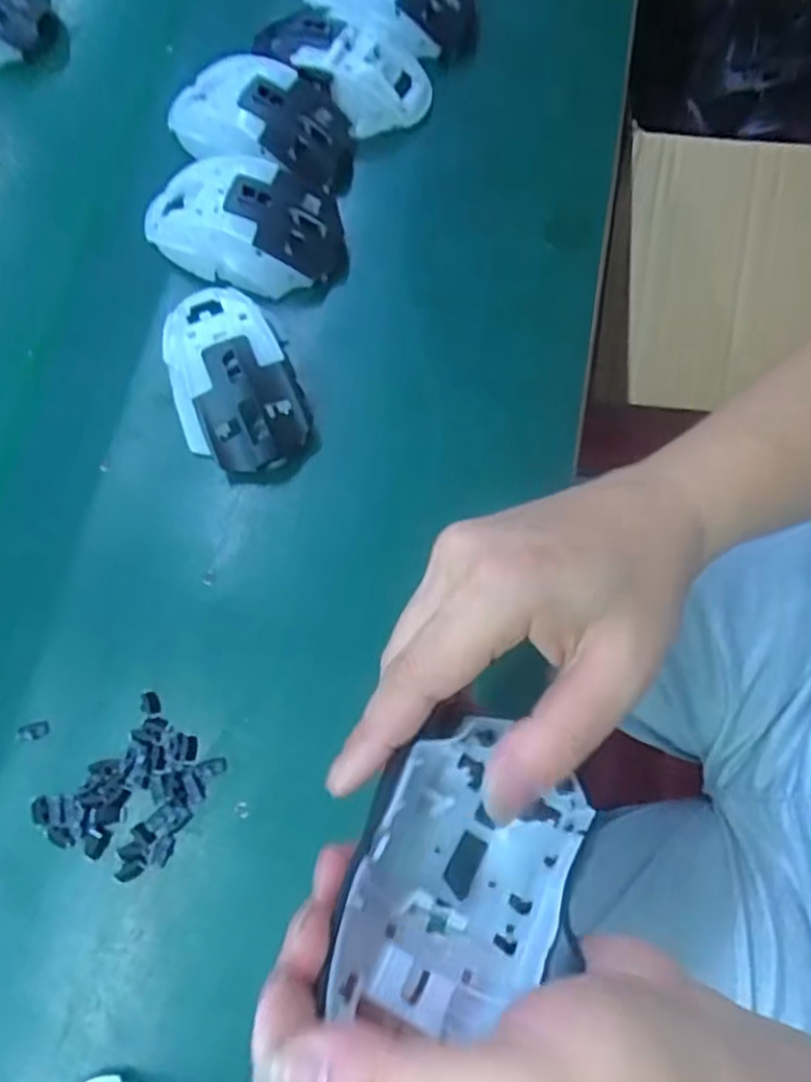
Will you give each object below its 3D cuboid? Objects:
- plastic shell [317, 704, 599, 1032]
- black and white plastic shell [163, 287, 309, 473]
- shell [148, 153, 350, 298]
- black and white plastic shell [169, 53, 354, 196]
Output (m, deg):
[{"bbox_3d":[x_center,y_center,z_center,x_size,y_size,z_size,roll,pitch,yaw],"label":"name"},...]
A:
[{"bbox_3d":[0.021,0.103,0.233,0.069,0.047,0.091,12,72,7],"label":"plastic shell"},{"bbox_3d":[-0.096,-0.092,0.392,0.067,0.039,0.119,-18,72,-2],"label":"black and white plastic shell"},{"bbox_3d":[-0.097,-0.185,0.423,0.121,0.039,0.069,10,73,7],"label":"shell"},{"bbox_3d":[-0.095,-0.261,0.453,0.127,0.040,0.068,19,75,10],"label":"black and white plastic shell"}]

